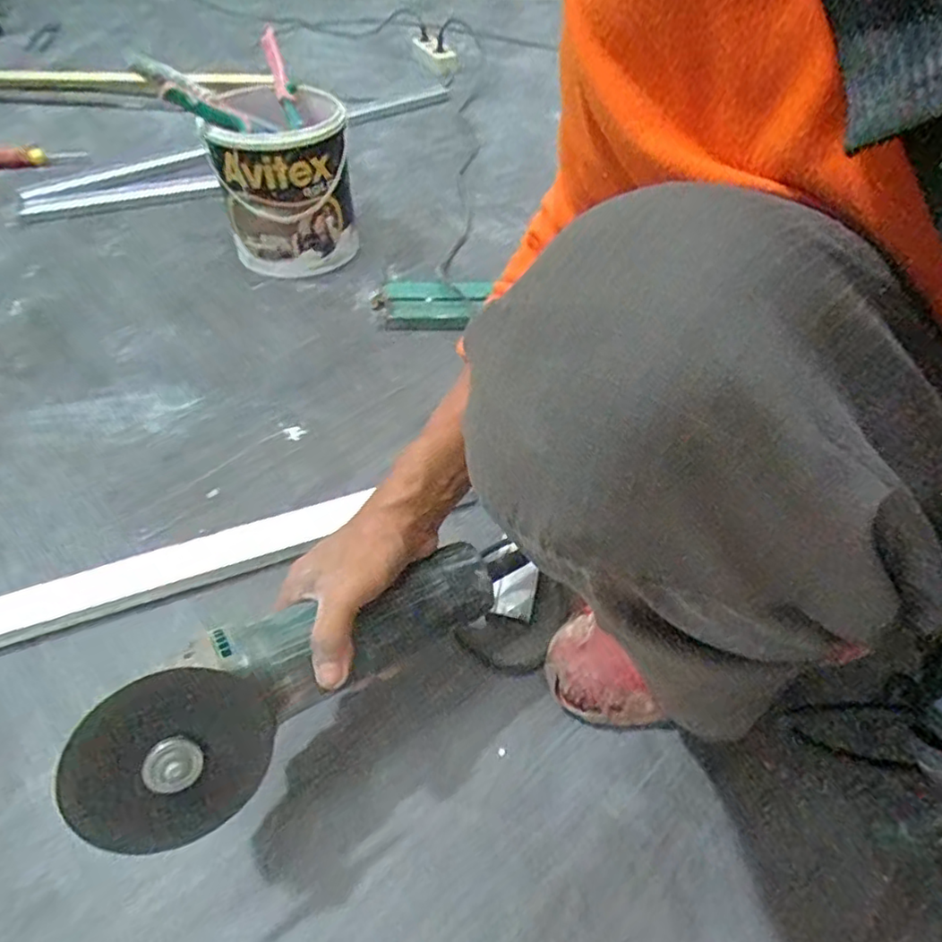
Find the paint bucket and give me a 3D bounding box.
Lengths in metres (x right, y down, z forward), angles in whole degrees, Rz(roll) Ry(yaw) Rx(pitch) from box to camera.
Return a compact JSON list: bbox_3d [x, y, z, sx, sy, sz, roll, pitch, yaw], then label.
[{"bbox_3d":[-0.255,-0.393,0.860,0.178,0.187,0.160,-8,49,-8],"label":"paint bucket"}]

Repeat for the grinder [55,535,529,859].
[{"bbox_3d":[-0.102,0.120,0.404,0.281,0.096,0.071,-25,15,-30],"label":"grinder"}]

